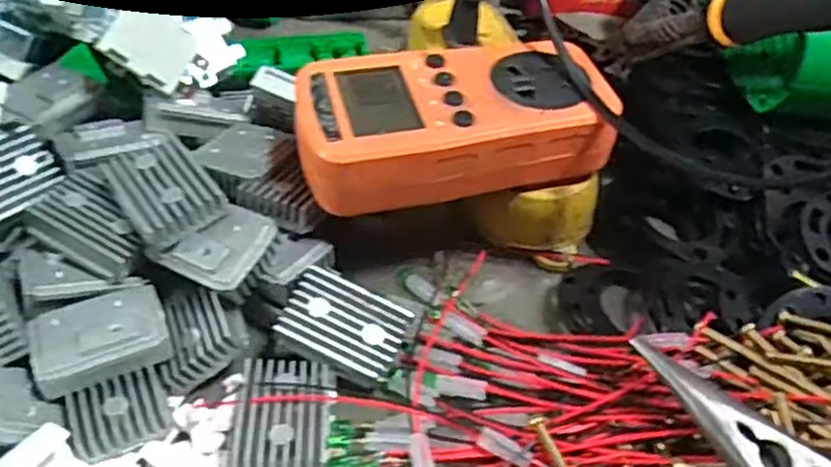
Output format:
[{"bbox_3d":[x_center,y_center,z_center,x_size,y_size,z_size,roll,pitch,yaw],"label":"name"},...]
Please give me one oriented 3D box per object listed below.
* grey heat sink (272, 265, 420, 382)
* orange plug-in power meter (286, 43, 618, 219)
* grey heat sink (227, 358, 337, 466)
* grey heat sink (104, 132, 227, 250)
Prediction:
[{"bbox_3d":[-0.027,0.035,0.284,0.046,0.010,0.033,26,65,2],"label":"grey heat sink"},{"bbox_3d":[0.014,-0.048,0.311,0.125,0.031,0.068,-13,47,-15],"label":"orange plug-in power meter"},{"bbox_3d":[-0.046,0.065,0.259,0.032,0.013,0.048,1,46,-1],"label":"grey heat sink"},{"bbox_3d":[-0.098,-0.017,0.290,0.033,0.014,0.044,-28,53,-27],"label":"grey heat sink"}]

